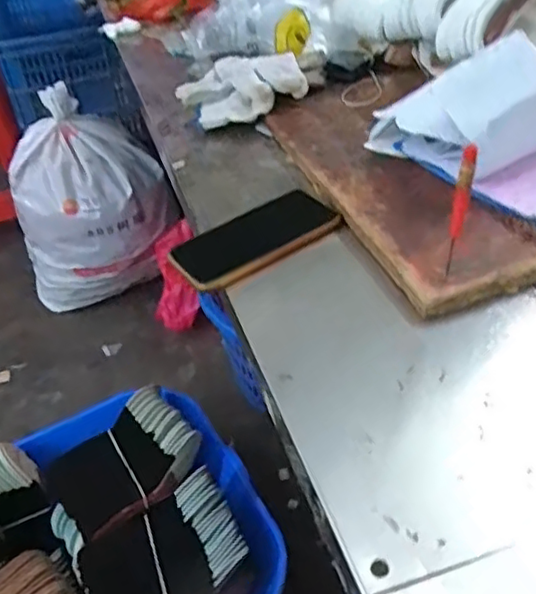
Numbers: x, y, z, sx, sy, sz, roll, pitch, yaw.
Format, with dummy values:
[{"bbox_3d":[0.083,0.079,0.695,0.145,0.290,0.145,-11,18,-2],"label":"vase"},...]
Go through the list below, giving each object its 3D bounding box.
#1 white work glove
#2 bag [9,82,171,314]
[{"bbox_3d":[-0.038,-0.269,0.818,0.169,0.056,0.112,-8,40,0],"label":"white work glove"},{"bbox_3d":[-0.463,-0.238,1.621,0.389,0.502,0.308,-18,41,-12],"label":"bag"}]

